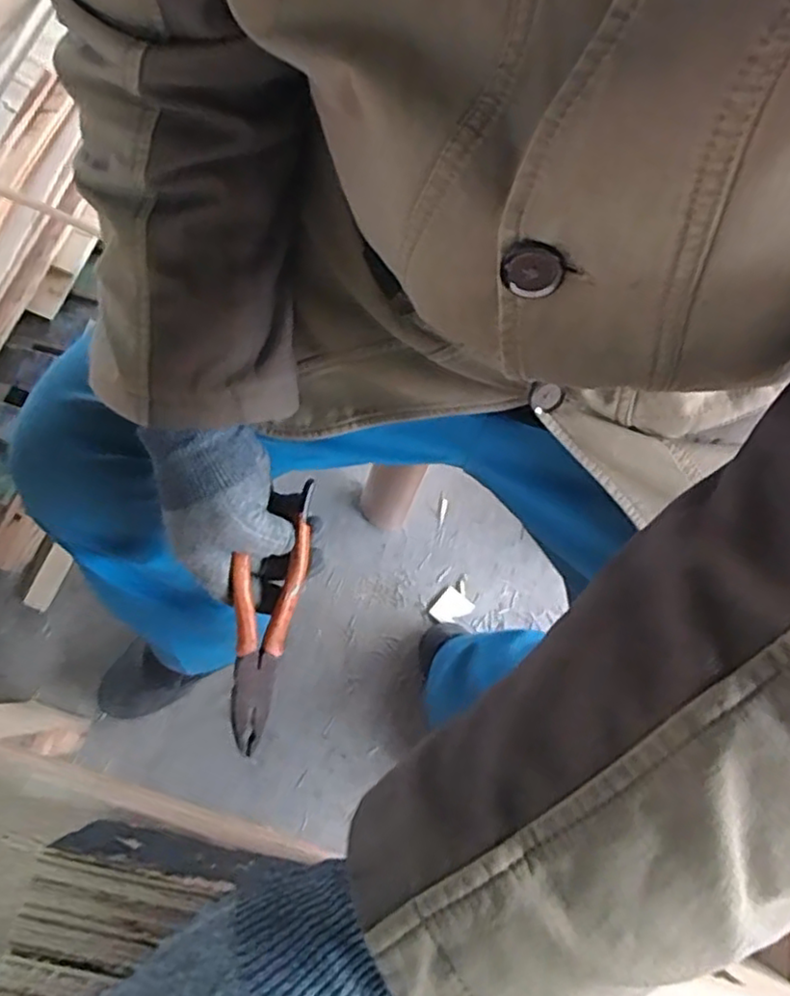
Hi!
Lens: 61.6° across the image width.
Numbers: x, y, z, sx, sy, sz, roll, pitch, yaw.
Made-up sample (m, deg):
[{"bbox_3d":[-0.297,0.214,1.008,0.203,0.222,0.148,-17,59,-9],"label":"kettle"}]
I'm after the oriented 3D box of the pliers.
[{"bbox_3d":[-0.095,0.083,0.465,0.044,0.019,0.189,13,89,3],"label":"pliers"}]

